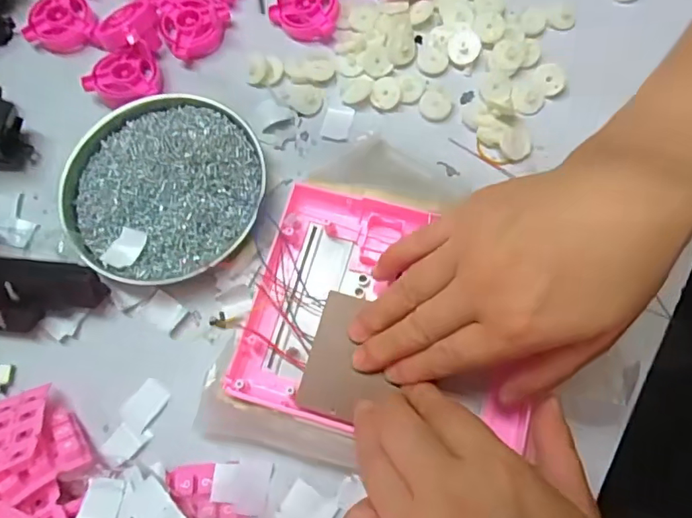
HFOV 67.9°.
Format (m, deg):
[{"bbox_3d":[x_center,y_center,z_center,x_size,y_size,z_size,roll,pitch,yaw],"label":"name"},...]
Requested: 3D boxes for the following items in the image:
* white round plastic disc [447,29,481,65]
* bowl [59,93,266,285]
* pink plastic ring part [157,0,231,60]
[{"bbox_3d":[0.087,-0.158,0.381,0.023,0.007,0.023,-1,72,2],"label":"white round plastic disc"},{"bbox_3d":[-0.125,-0.051,0.351,0.125,0.024,0.134,-1,72,2],"label":"bowl"},{"bbox_3d":[-0.117,-0.181,0.397,0.053,0.012,0.050,-9,72,-1],"label":"pink plastic ring part"}]

